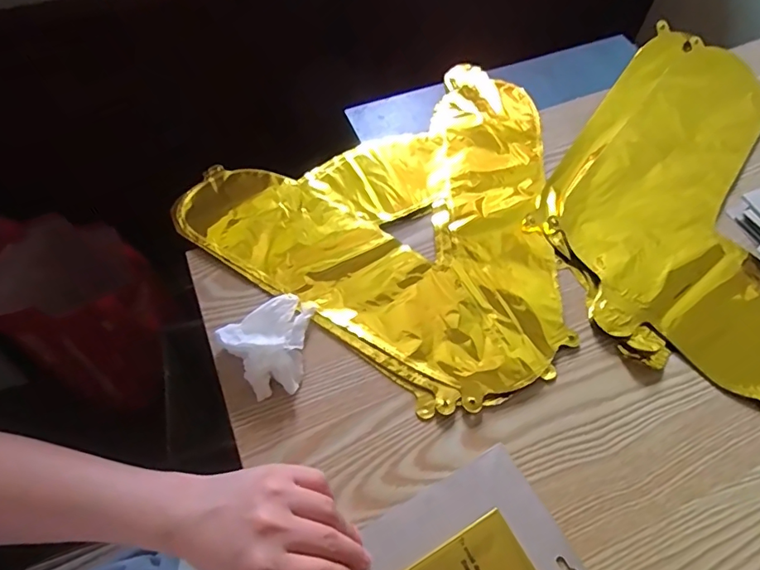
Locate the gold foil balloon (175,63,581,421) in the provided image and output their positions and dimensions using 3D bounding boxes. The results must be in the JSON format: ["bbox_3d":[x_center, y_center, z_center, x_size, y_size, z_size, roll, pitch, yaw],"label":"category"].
[{"bbox_3d":[0.054,-0.093,0.507,0.354,0.009,0.366,37,66,18],"label":"gold foil balloon"}]

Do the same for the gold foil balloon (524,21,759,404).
[{"bbox_3d":[0.335,-0.098,0.513,0.274,0.020,0.414,29,64,14],"label":"gold foil balloon"}]

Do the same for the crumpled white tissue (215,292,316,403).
[{"bbox_3d":[-0.080,0.048,0.410,0.076,0.033,0.070,-32,66,-18],"label":"crumpled white tissue"}]

